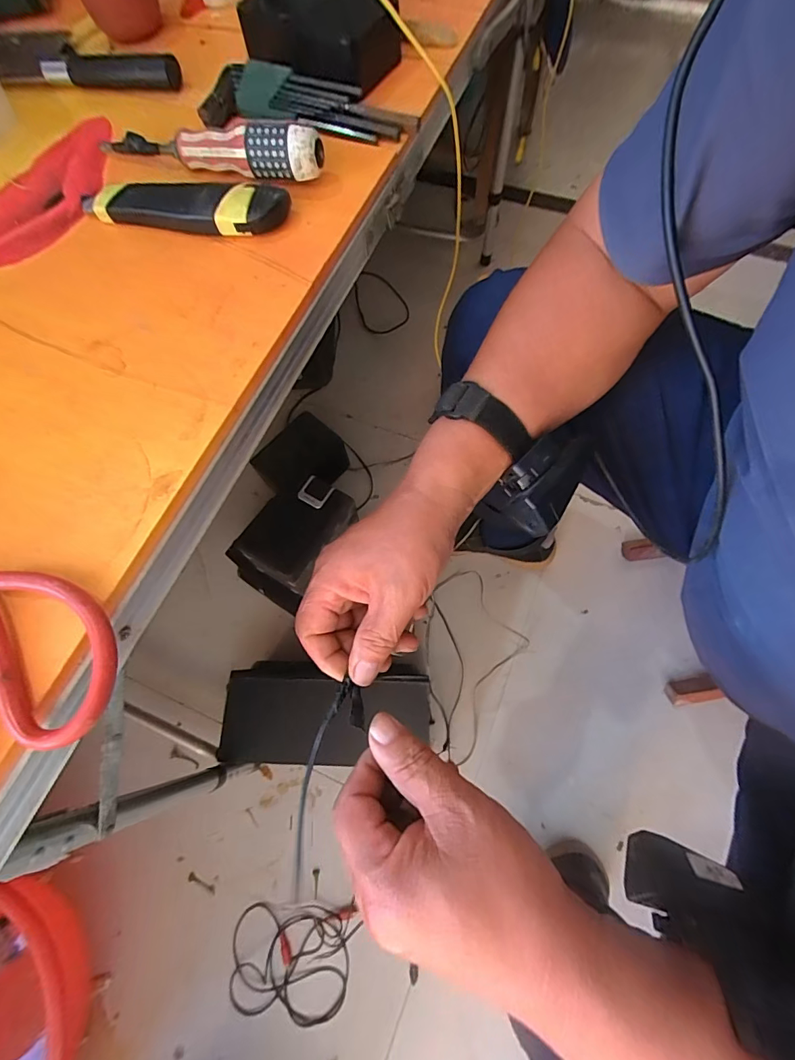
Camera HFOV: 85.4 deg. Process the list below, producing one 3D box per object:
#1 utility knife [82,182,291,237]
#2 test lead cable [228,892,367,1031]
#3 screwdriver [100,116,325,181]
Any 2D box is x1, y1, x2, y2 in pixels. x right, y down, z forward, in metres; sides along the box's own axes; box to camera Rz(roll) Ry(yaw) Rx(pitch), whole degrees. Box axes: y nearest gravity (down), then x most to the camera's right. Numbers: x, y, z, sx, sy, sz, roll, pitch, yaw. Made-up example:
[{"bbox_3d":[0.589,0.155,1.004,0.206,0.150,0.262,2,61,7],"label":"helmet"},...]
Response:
[{"bbox_3d":[-0.158,-0.233,0.310,0.158,0.020,0.032,6,71,4],"label":"utility knife"},{"bbox_3d":[-0.141,0.582,0.583,0.168,0.009,0.130,3,71,3],"label":"test lead cable"},{"bbox_3d":[-0.141,-0.289,0.321,0.175,0.032,0.031,13,72,11],"label":"screwdriver"}]

